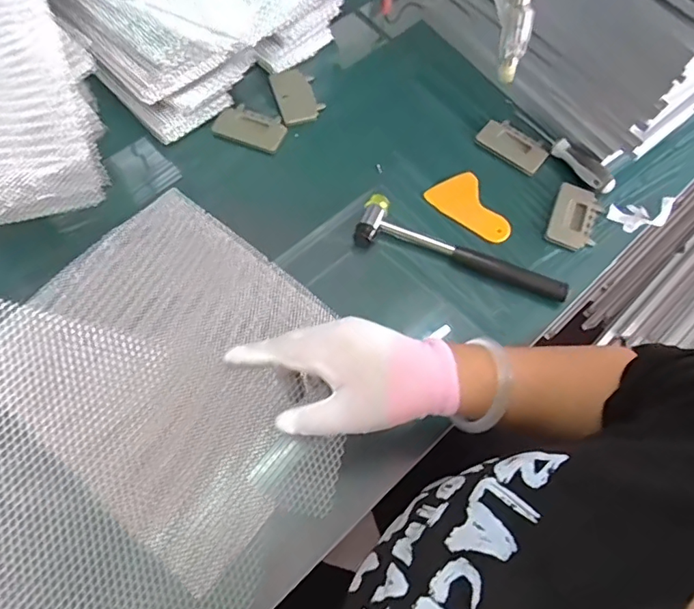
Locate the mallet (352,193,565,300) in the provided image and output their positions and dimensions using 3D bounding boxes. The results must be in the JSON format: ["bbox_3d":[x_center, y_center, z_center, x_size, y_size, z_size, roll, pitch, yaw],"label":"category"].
[{"bbox_3d":[0.131,-0.063,0.597,0.241,0.024,0.059,18,66,6],"label":"mallet"}]

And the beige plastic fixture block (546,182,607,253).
[{"bbox_3d":[0.276,-0.106,0.632,0.059,0.015,0.087,22,67,7],"label":"beige plastic fixture block"}]

